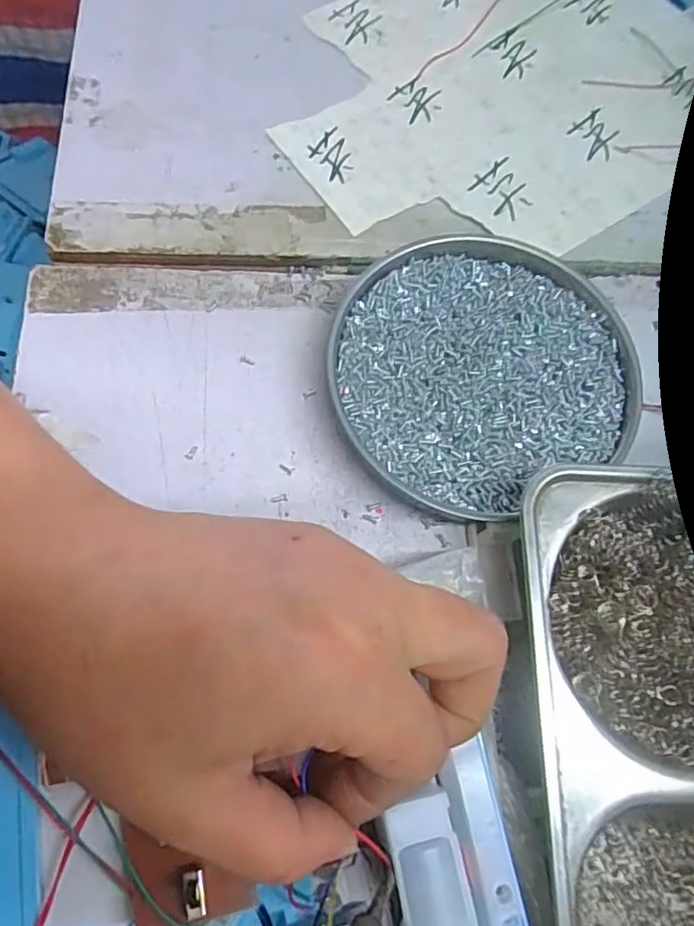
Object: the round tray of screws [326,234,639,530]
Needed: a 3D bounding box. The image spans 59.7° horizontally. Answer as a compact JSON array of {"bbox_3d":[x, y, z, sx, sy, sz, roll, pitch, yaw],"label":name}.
[{"bbox_3d":[0.061,-0.043,0.278,0.131,0.024,0.126,1,71,-4],"label":"round tray of screws"}]

